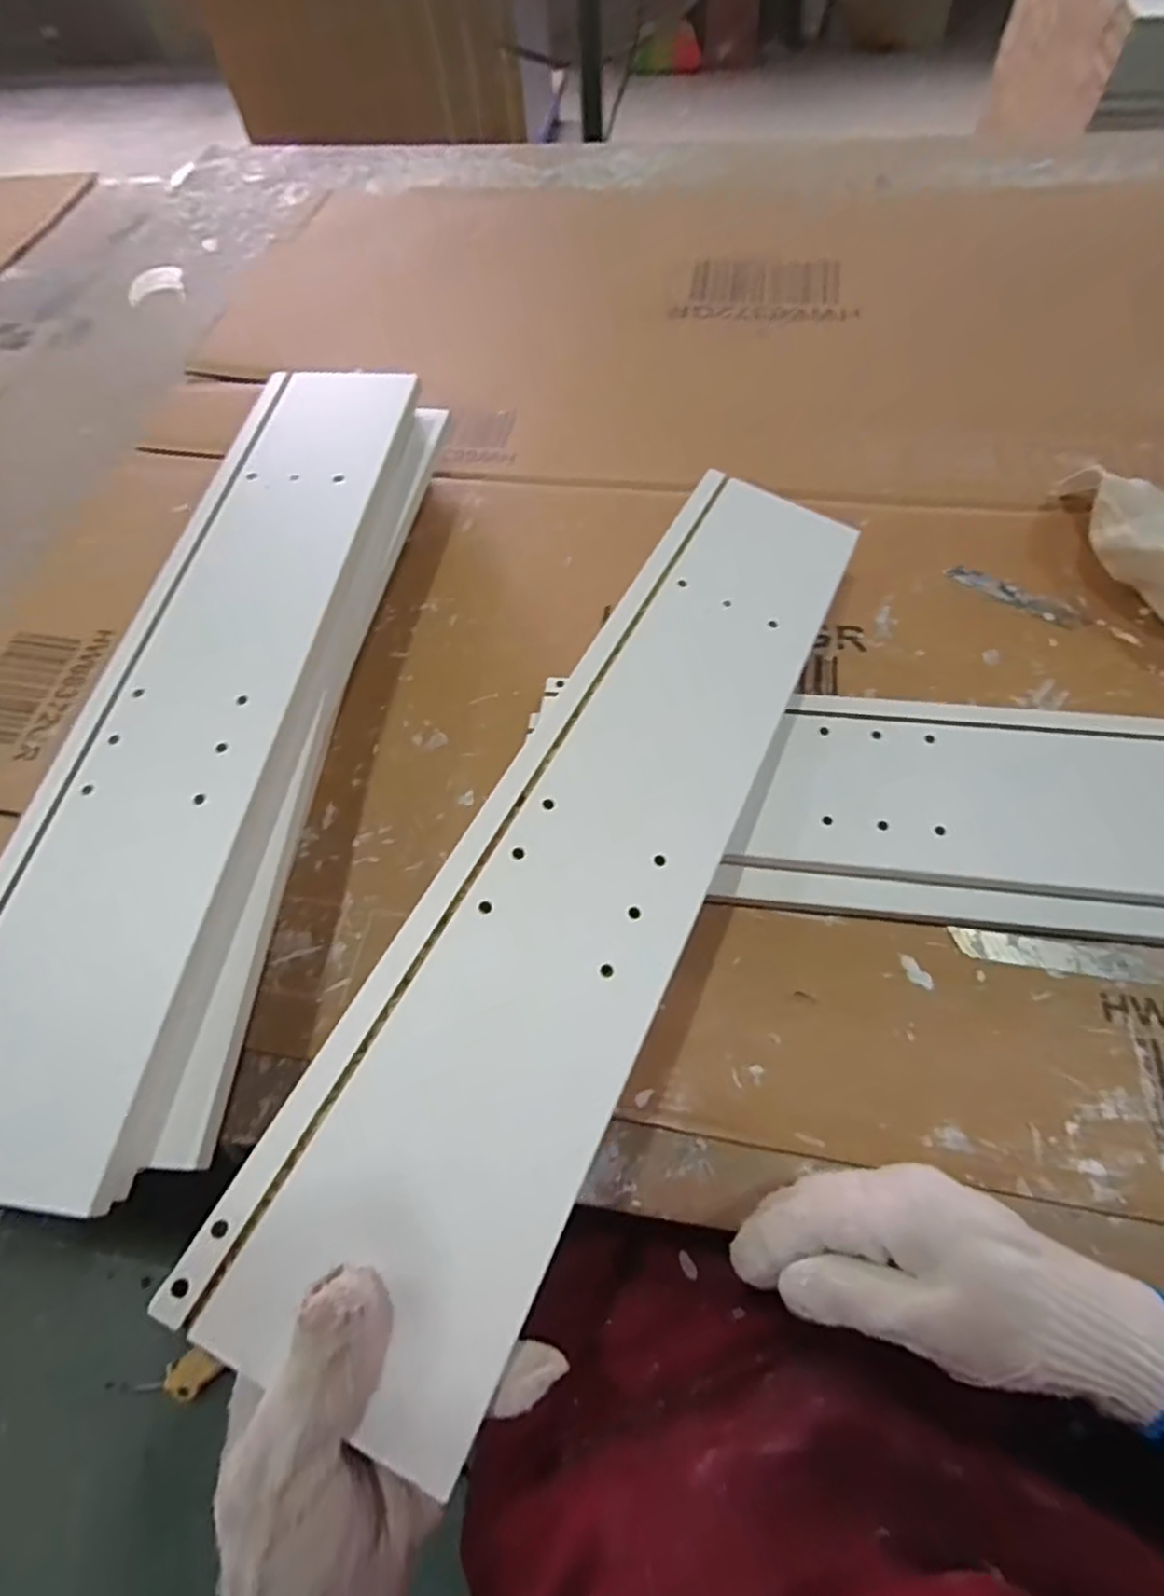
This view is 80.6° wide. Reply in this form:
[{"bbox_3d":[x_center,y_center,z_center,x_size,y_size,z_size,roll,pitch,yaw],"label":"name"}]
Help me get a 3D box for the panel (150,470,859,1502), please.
[{"bbox_3d":[0.021,0.000,0.365,0.120,0.025,0.533,22,60,15],"label":"panel"}]

